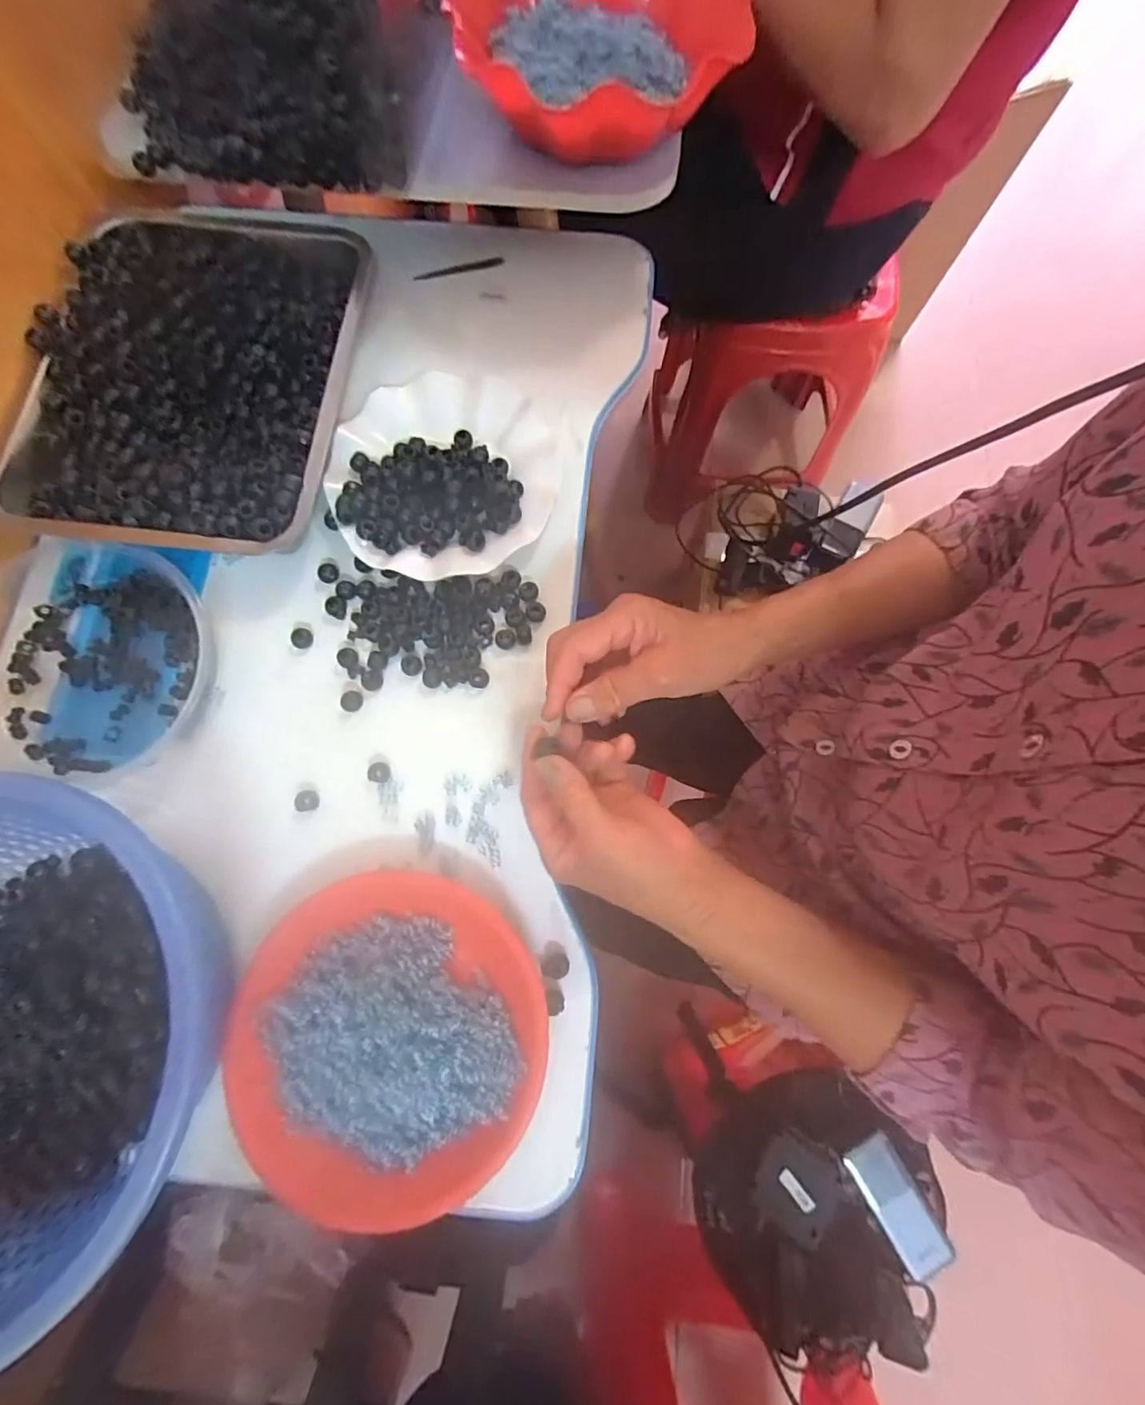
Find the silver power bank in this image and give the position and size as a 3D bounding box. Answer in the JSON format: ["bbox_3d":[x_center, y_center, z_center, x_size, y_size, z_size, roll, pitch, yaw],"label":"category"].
[{"bbox_3d":[0.344,0.530,0.585,0.054,0.015,0.114,-25,61,-7],"label":"silver power bank"}]

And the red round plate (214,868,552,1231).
[{"bbox_3d":[-0.119,0.212,0.347,0.194,0.041,0.191,0,76,-1],"label":"red round plate"}]

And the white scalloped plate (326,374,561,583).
[{"bbox_3d":[-0.105,-0.190,0.449,0.178,0.027,0.185,0,76,-1],"label":"white scalloped plate"}]

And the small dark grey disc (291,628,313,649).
[{"bbox_3d":[-0.211,-0.050,0.431,0.016,0.007,0.016,0,76,-1],"label":"small dark grey disc"}]

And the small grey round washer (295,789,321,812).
[{"bbox_3d":[-0.192,0.071,0.400,0.016,0.006,0.015,0,76,-1],"label":"small grey round washer"}]

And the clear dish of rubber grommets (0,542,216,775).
[{"bbox_3d":[-0.352,-0.033,0.407,0.153,0.039,0.159,0,76,-1],"label":"clear dish of rubber grommets"}]

